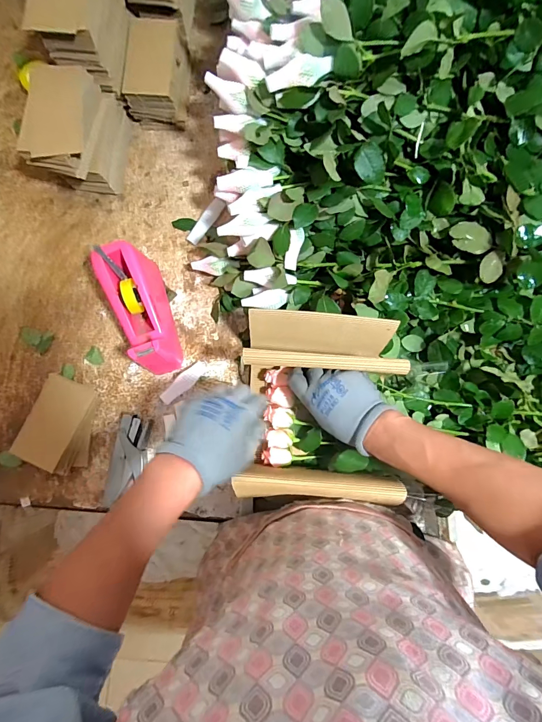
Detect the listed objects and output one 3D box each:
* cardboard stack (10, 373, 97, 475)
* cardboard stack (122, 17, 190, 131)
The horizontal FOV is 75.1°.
[{"bbox_3d":[-0.344,0.104,0.585,0.100,0.034,0.143,18,84,2],"label":"cardboard stack"},{"bbox_3d":[-0.201,-0.505,0.625,0.092,0.092,0.144,4,84,0],"label":"cardboard stack"}]

